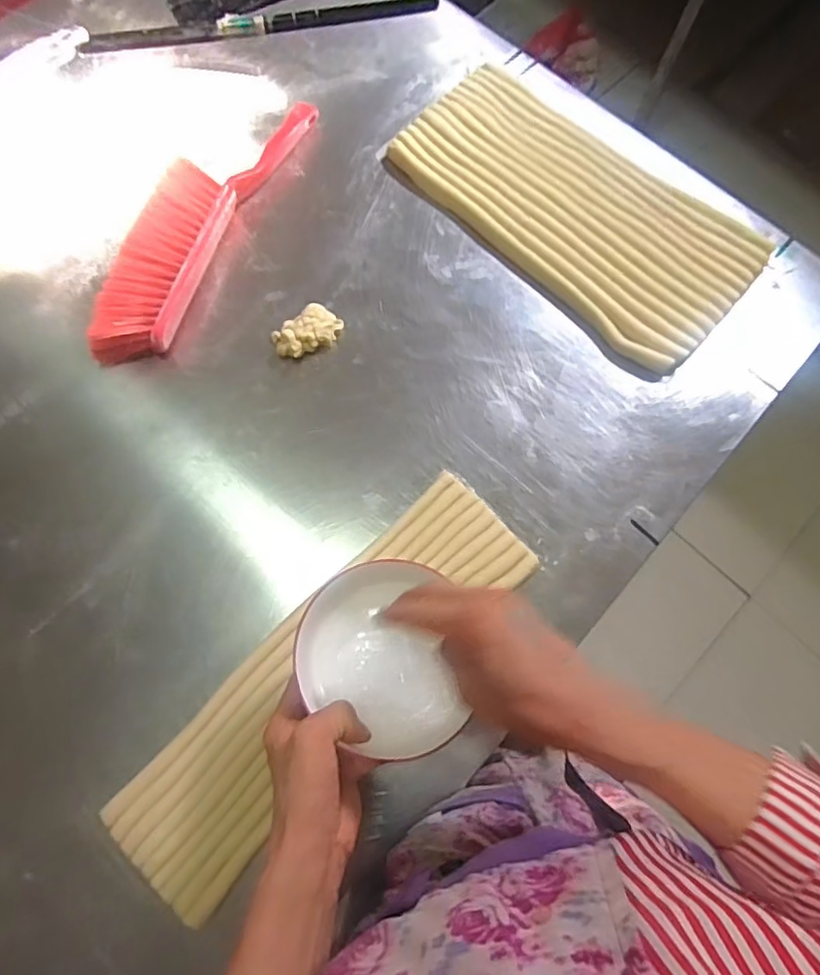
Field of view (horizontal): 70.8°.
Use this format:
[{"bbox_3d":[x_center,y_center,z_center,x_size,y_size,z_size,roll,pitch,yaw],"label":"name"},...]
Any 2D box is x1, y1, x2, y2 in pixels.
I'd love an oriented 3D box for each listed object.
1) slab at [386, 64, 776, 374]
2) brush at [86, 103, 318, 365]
[{"bbox_3d":[0.191,-0.332,0.677,0.418,0.023,0.196,42,78,11],"label":"slab"},{"bbox_3d":[-0.234,-0.304,0.646,0.088,0.054,0.396,22,75,6],"label":"brush"}]

